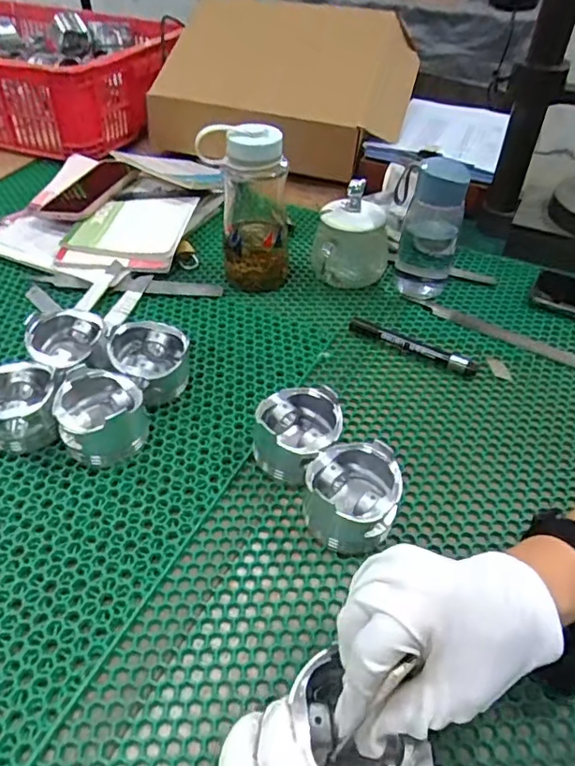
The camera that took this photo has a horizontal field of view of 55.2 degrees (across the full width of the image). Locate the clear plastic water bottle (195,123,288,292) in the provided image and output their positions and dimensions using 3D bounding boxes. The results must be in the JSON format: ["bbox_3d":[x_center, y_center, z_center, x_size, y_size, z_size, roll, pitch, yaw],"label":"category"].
[{"bbox_3d":[-0.048,-0.198,0.638,0.101,0.185,0.067,0,42,-5],"label":"clear plastic water bottle"}]

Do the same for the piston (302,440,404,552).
[{"bbox_3d":[0.052,0.087,0.439,0.071,0.049,0.082,17,44,13],"label":"piston"}]

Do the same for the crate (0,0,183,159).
[{"bbox_3d":[-0.519,-0.591,1.033,0.646,0.143,0.384,16,43,13],"label":"crate"}]

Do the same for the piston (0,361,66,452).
[{"bbox_3d":[-0.236,0.019,0.485,0.079,0.058,0.068,-7,43,-12],"label":"piston"}]

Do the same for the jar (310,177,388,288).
[{"bbox_3d":[0.081,-0.179,0.677,0.090,0.118,0.108,10,42,6],"label":"jar"}]

